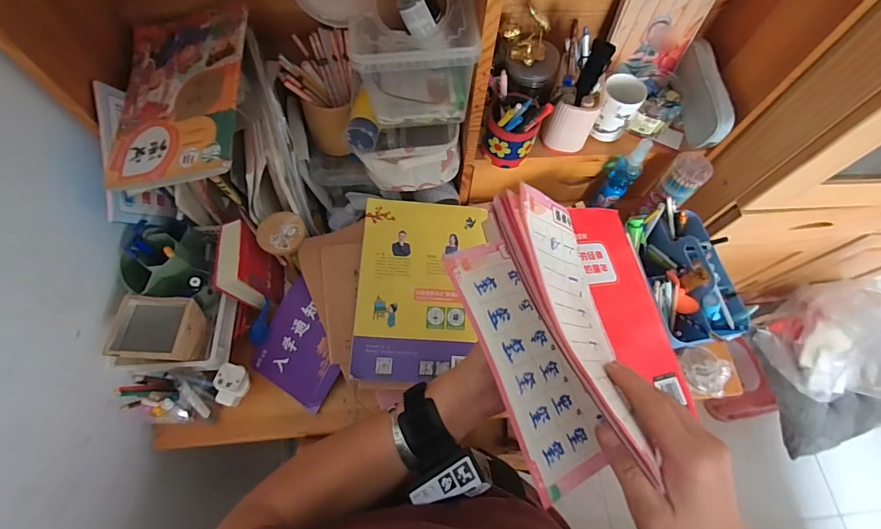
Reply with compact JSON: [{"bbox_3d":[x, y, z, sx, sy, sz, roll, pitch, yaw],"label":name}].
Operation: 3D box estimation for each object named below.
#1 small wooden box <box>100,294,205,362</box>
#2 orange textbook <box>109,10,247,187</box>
[{"bbox_3d":[-0.404,0.099,0.589,0.096,0.077,0.089,5,66,-1],"label":"small wooden box"},{"bbox_3d":[-0.346,-0.231,0.540,0.180,0.018,0.266,-5,73,13],"label":"orange textbook"}]

